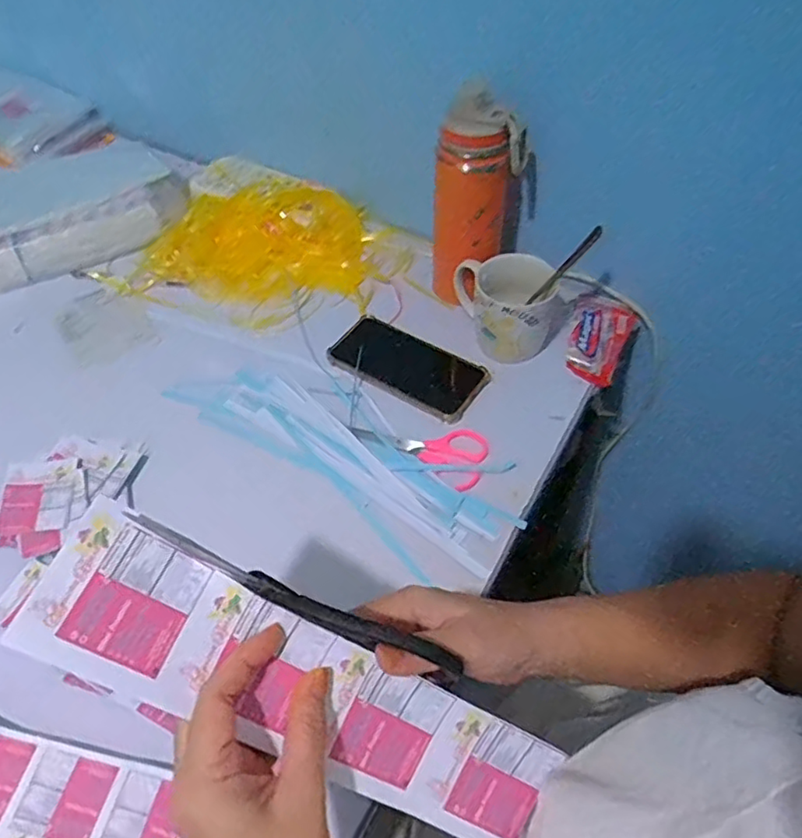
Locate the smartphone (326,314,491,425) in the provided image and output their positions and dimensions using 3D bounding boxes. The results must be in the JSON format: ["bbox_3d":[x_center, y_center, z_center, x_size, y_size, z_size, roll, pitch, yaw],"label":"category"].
[{"bbox_3d":[0.006,-0.058,0.653,0.162,0.012,0.077,27,58,19],"label":"smartphone"}]

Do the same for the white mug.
[{"bbox_3d":[0.112,-0.115,0.657,0.119,0.092,0.090,10,54,8],"label":"white mug"}]

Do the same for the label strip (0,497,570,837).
[{"bbox_3d":[-0.044,0.140,0.319,0.282,0.018,0.071,31,67,-12],"label":"label strip"}]

